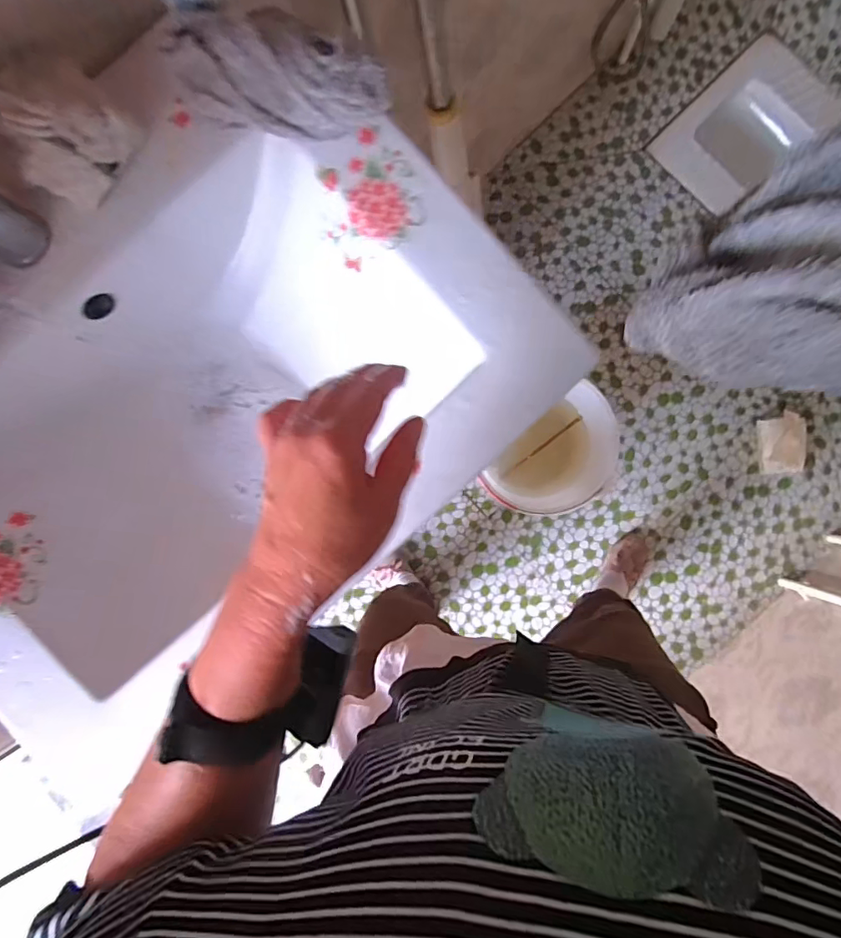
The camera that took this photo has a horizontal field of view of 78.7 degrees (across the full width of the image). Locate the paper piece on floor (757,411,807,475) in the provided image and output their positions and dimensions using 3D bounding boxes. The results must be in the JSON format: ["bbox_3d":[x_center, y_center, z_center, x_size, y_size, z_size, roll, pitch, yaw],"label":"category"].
[{"bbox_3d":[0.851,-0.061,1.199,0.098,0.078,0.141,-3,90,2],"label":"paper piece on floor"}]

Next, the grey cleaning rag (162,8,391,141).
[{"bbox_3d":[-0.108,-0.305,0.399,0.170,0.062,0.074,16,91,2],"label":"grey cleaning rag"}]

